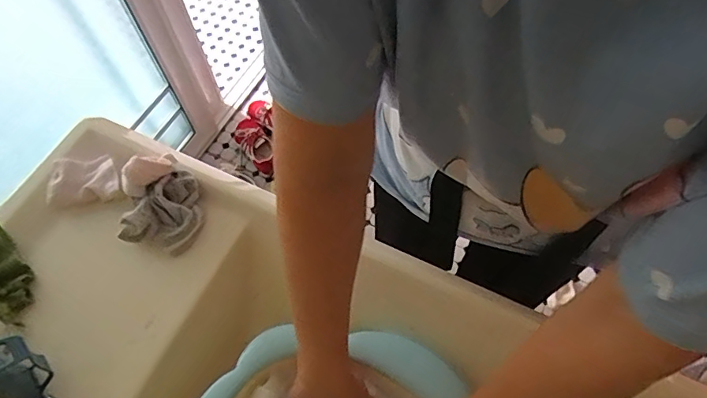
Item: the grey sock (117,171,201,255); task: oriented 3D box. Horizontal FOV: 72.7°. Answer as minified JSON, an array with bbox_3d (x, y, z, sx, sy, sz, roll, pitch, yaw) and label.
[{"bbox_3d":[-0.212,0.012,0.547,0.072,0.043,0.088,10,63,7],"label":"grey sock"}]

